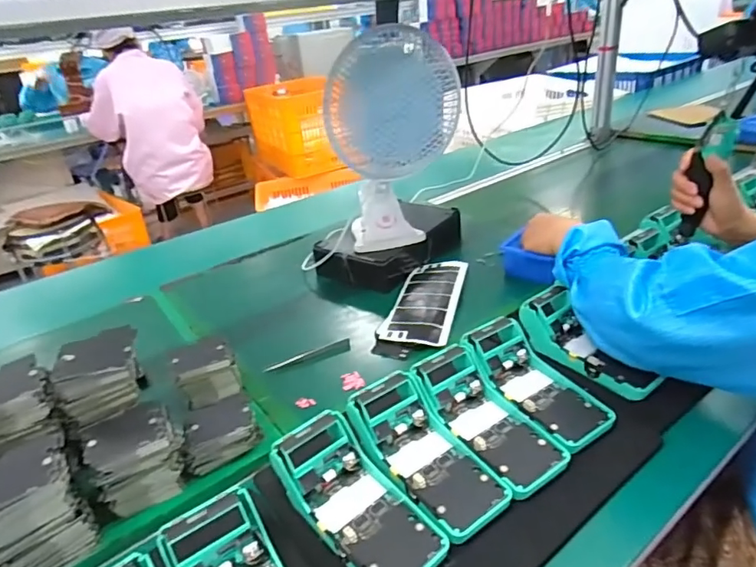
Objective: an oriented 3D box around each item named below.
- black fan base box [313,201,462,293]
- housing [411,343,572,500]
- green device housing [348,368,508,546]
[{"bbox_3d":[0.011,-0.069,0.910,0.201,0.064,0.237,12,34,29],"label":"black fan base box"},{"bbox_3d":[0.111,0.144,0.534,0.077,0.051,0.171,-22,47,-25],"label":"housing"},{"bbox_3d":[0.046,0.171,0.506,0.088,0.056,0.175,-23,47,-27],"label":"green device housing"}]

